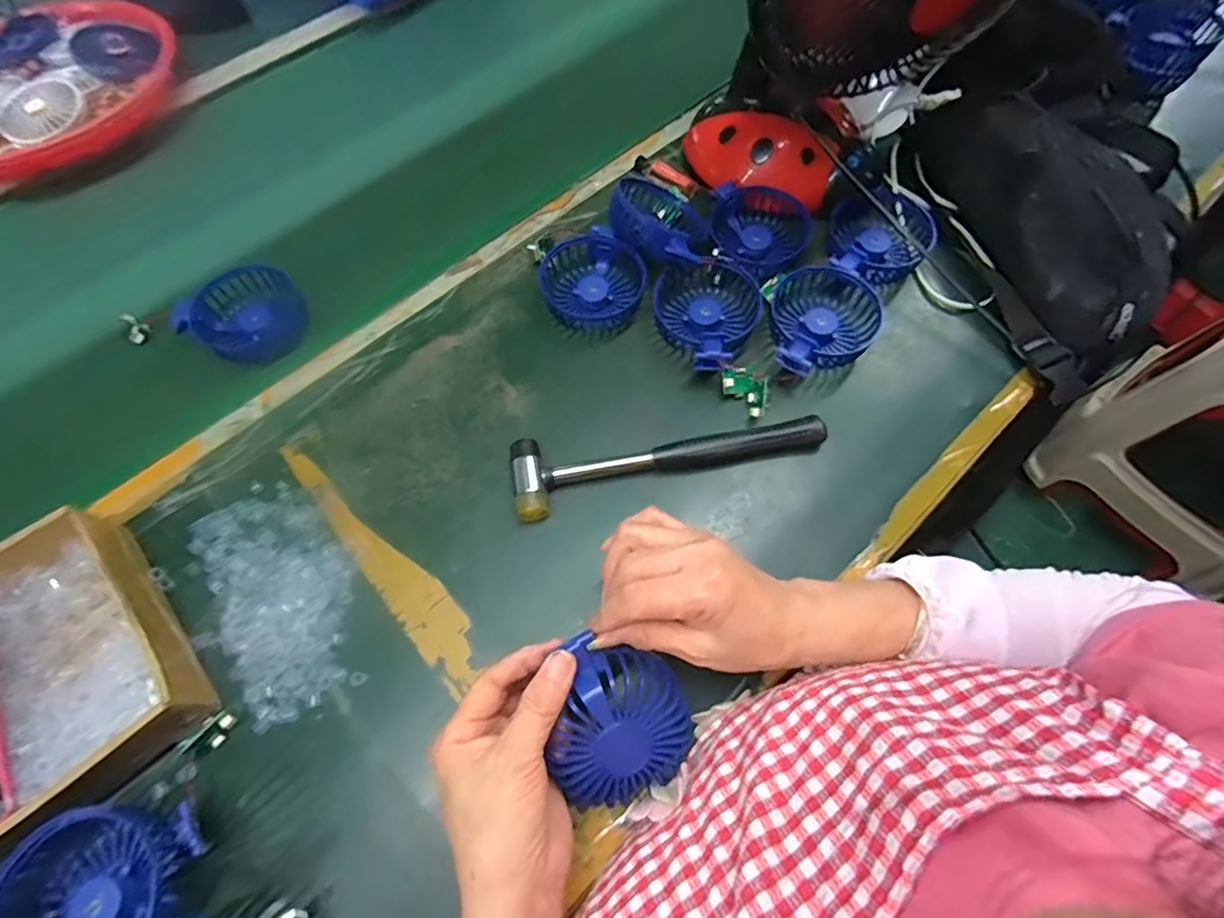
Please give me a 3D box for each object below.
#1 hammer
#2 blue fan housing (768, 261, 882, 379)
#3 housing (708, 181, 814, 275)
[{"bbox_3d":[0.042,-0.006,0.450,0.240,0.025,0.060,-13,65,-5],"label":"hammer"},{"bbox_3d":[0.178,-0.116,0.501,0.093,0.036,0.109,34,70,16],"label":"blue fan housing"},{"bbox_3d":[0.139,-0.220,0.533,0.091,0.034,0.080,38,71,17],"label":"housing"}]

